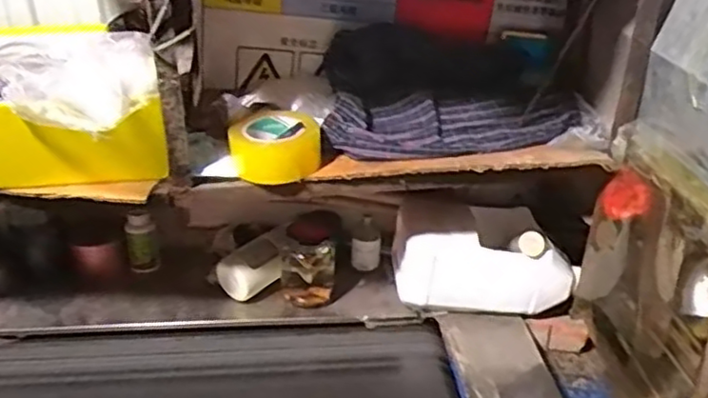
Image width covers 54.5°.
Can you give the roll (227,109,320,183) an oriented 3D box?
[{"bbox_3d":[-0.105,-0.075,0.940,0.120,0.063,0.113,0,30,-3],"label":"roll"}]

